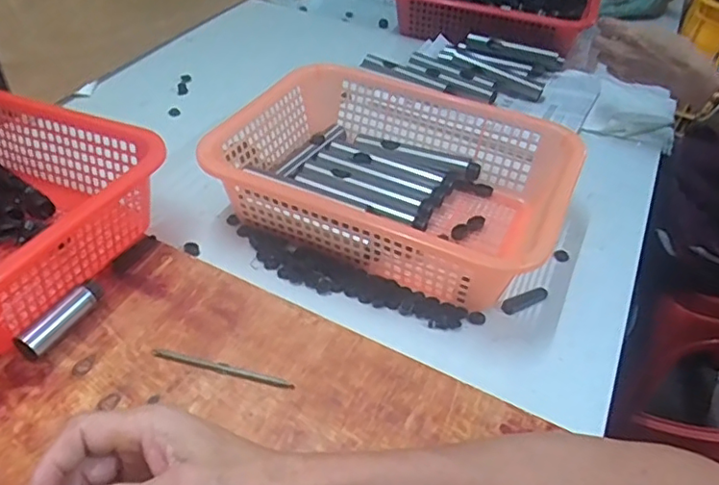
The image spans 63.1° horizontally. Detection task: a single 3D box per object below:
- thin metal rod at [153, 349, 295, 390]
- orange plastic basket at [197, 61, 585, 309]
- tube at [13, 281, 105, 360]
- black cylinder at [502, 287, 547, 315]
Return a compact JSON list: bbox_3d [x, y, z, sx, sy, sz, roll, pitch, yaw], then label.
[{"bbox_3d":[-0.109,0.099,0.463,0.117,0.005,0.009,13,42,10],"label":"thin metal rod"},{"bbox_3d":[0.041,-0.067,0.601,0.320,0.082,0.241,20,44,17],"label":"orange plastic basket"},{"bbox_3d":[-0.241,0.061,0.473,0.022,0.024,0.078,22,45,20],"label":"tube"},{"bbox_3d":[0.158,0.053,0.554,0.051,0.010,0.013,-18,46,-23],"label":"black cylinder"}]

